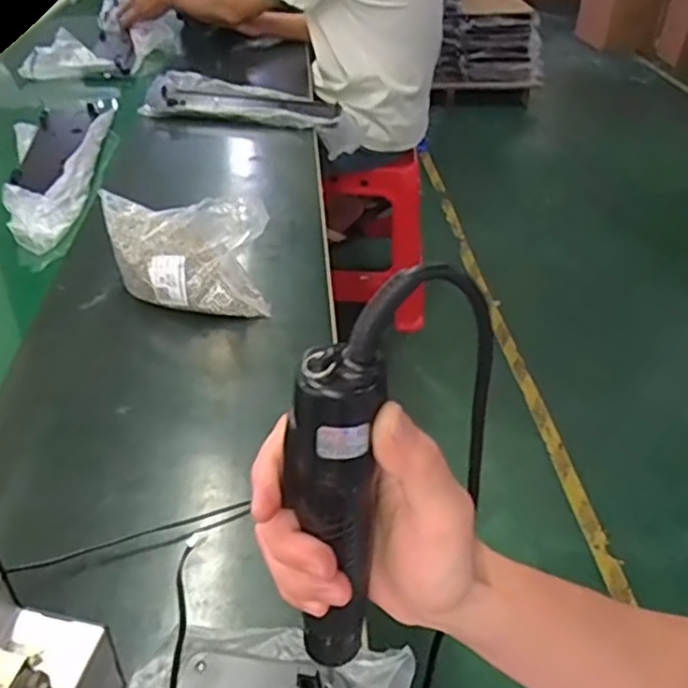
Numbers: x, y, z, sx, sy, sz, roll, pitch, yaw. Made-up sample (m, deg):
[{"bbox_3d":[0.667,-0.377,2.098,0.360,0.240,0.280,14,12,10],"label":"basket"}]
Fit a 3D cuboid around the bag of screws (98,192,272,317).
[{"bbox_3d":[-0.191,-0.108,0.781,0.208,0.125,0.084,15,39,16],"label":"bag of screws"}]

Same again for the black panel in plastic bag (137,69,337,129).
[{"bbox_3d":[-0.198,-0.486,1.345,0.383,0.037,0.171,5,37,3],"label":"black panel in plastic bag"}]

